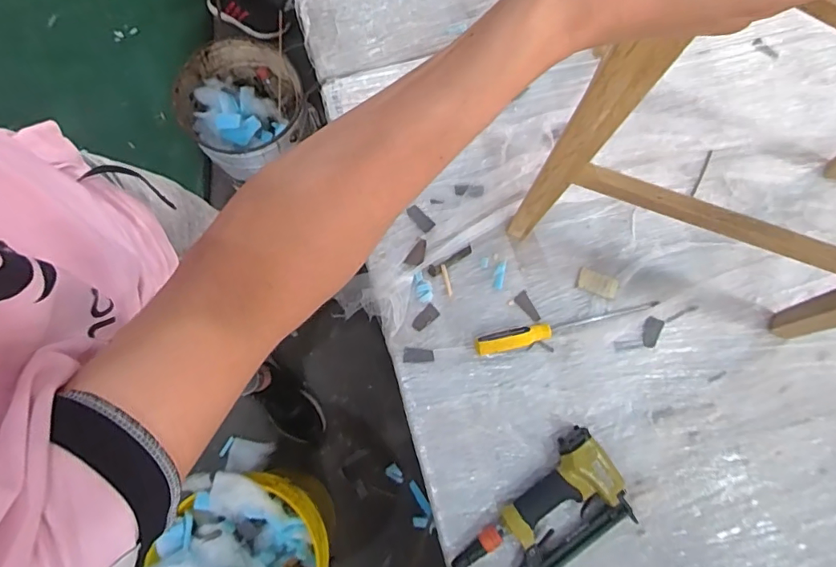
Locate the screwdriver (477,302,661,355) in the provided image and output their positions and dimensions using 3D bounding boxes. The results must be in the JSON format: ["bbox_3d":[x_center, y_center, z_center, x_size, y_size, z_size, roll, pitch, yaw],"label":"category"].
[{"bbox_3d":[0.223,0.064,0.747,0.279,0.022,0.030,-13,79,-3],"label":"screwdriver"}]

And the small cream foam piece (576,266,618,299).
[{"bbox_3d":[0.277,-0.001,0.762,0.060,0.006,0.034,19,79,4],"label":"small cream foam piece"}]

